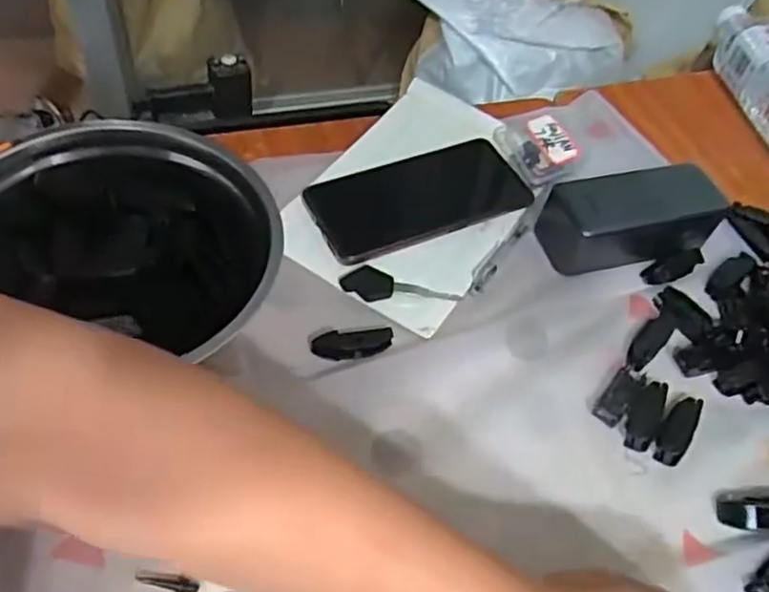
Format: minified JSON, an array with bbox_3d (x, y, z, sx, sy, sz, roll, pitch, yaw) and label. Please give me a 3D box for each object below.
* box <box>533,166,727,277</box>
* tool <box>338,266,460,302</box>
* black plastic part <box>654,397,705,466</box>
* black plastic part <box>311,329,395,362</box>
[{"bbox_3d":[0.187,-0.058,0.510,0.129,0.045,0.059,-8,55,-14],"label":"box"},{"bbox_3d":[0.011,-0.003,0.465,0.081,0.006,0.024,16,53,4],"label":"tool"},{"bbox_3d":[0.188,0.085,0.429,0.019,0.011,0.050,31,55,15],"label":"black plastic part"},{"bbox_3d":[-0.021,0.030,0.437,0.052,0.011,0.016,-3,54,-10],"label":"black plastic part"}]

